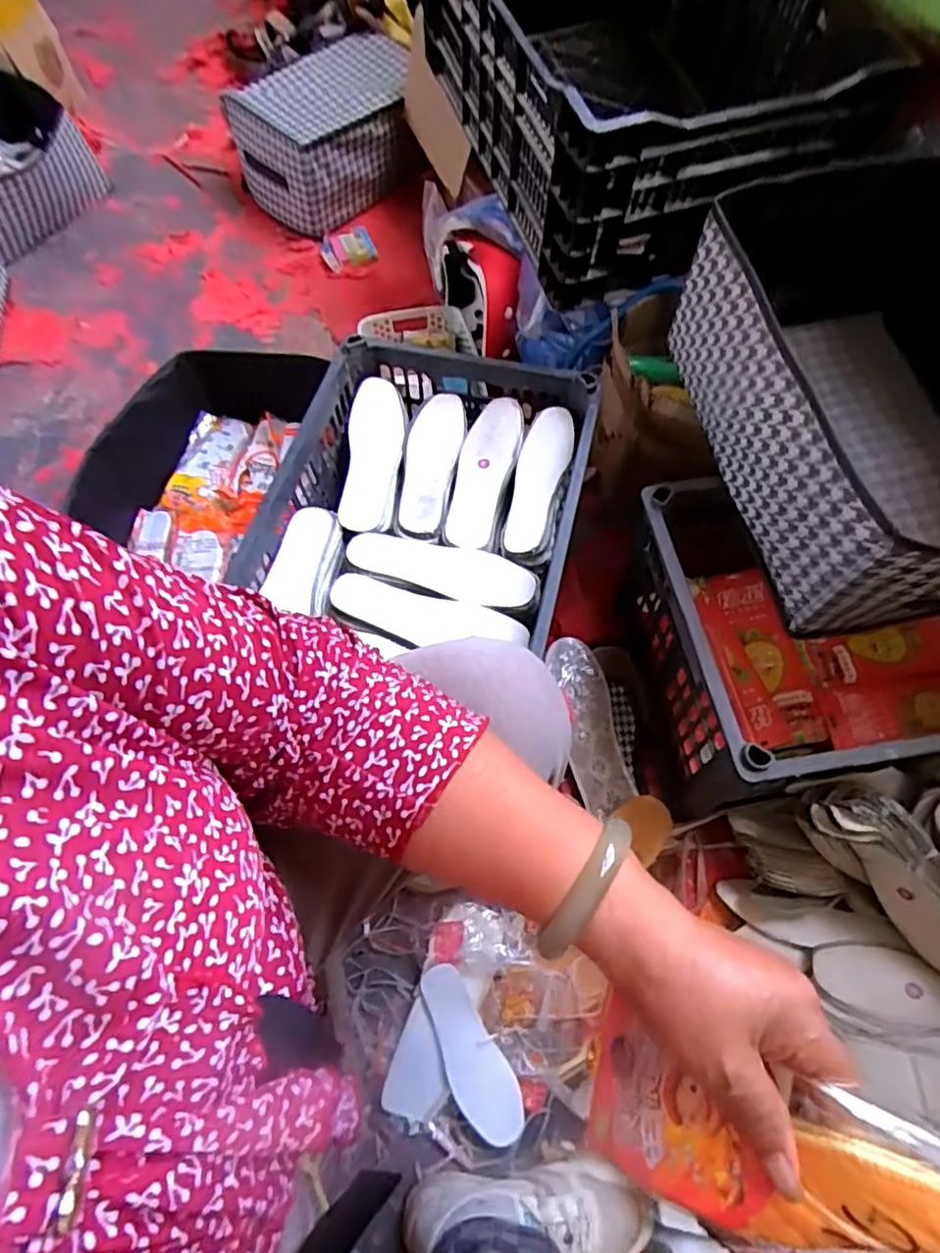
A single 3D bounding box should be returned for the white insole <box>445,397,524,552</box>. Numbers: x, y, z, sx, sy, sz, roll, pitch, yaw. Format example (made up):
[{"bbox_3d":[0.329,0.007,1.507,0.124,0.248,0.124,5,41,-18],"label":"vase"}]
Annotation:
[{"bbox_3d":[0.015,-0.197,0.808,0.071,0.034,0.224,13,63,8],"label":"white insole"}]

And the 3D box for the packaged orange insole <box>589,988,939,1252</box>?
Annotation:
[{"bbox_3d":[0.125,0.222,0.267,0.152,0.013,0.068,4,76,33],"label":"packaged orange insole"}]

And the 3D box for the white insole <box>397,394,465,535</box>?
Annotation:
[{"bbox_3d":[-0.052,-0.216,0.818,0.070,0.007,0.212,6,62,4],"label":"white insole"}]

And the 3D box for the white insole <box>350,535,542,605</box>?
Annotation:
[{"bbox_3d":[-0.035,-0.071,0.744,0.222,0.017,0.067,17,63,10],"label":"white insole"}]

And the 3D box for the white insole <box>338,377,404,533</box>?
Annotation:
[{"bbox_3d":[-0.126,-0.225,0.827,0.070,0.033,0.236,-1,62,0],"label":"white insole"}]

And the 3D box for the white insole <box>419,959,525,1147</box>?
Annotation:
[{"bbox_3d":[-0.003,0.462,0.688,0.061,0.028,0.173,-30,65,-14],"label":"white insole"}]

